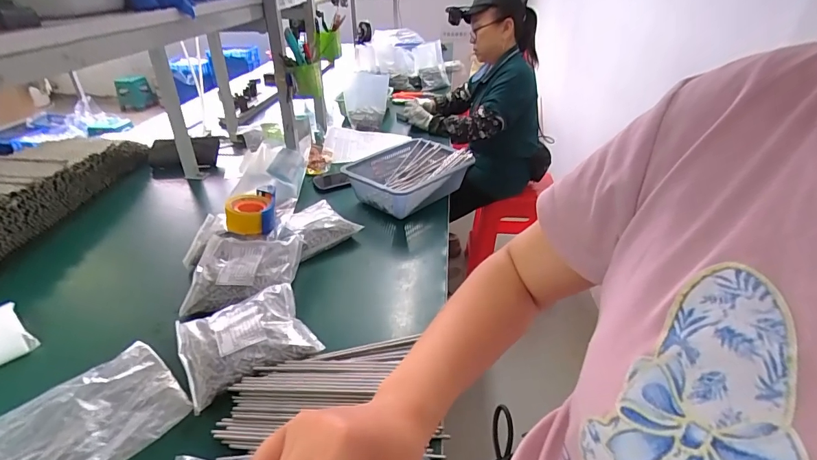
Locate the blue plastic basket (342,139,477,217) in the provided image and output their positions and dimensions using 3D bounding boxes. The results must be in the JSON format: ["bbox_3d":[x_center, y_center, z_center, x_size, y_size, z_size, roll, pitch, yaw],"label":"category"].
[{"bbox_3d":[-0.004,-0.145,1.127,0.287,0.103,0.243,-24,38,-33],"label":"blue plastic basket"}]

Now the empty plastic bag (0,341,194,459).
[{"bbox_3d":[-0.474,0.278,0.566,0.186,0.017,0.294,24,39,35],"label":"empty plastic bag"}]

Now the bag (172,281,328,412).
[{"bbox_3d":[-0.266,0.171,0.691,0.192,0.045,0.179,-19,36,-27],"label":"bag"}]

